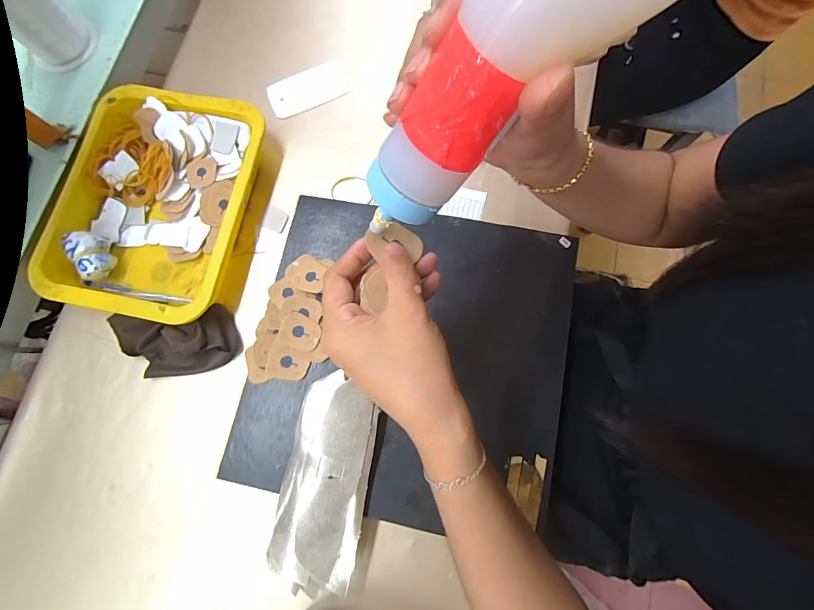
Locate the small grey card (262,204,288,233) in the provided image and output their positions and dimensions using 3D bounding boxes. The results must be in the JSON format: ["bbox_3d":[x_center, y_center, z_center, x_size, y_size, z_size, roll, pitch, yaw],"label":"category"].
[{"bbox_3d":[-0.152,-0.100,0.425,0.027,0.004,0.026,22,80,4],"label":"small grey card"}]

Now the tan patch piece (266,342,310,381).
[{"bbox_3d":[-0.117,0.057,0.361,0.039,0.005,0.033,11,79,2],"label":"tan patch piece"}]

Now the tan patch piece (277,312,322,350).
[{"bbox_3d":[-0.105,0.026,0.364,0.037,0.007,0.033,17,79,3],"label":"tan patch piece"}]

